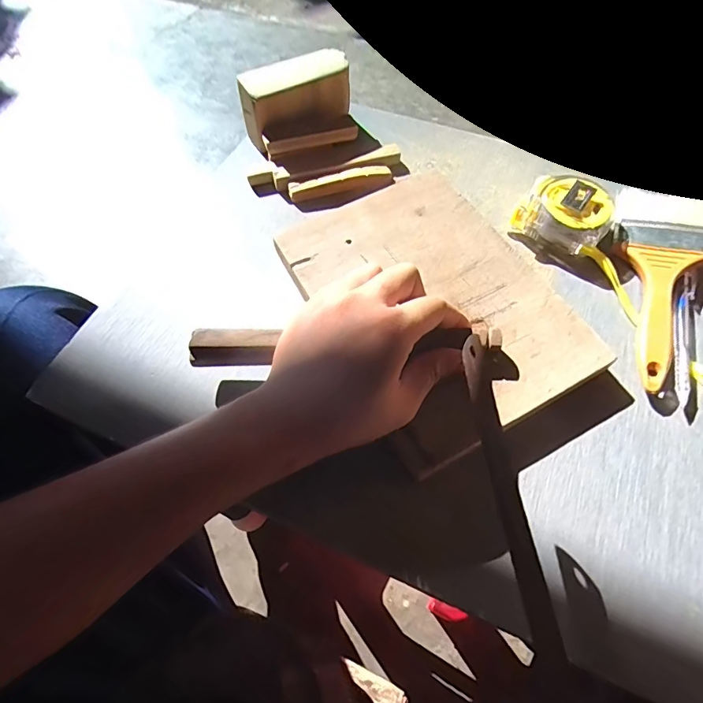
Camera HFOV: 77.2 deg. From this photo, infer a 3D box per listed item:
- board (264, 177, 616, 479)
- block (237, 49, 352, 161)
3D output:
[{"bbox_3d":[0.057,-0.040,0.325,0.156,0.013,0.212,-26,64,-12],"label":"board"},{"bbox_3d":[-0.050,-0.236,0.411,0.104,0.051,0.047,-24,64,-11],"label":"block"}]

